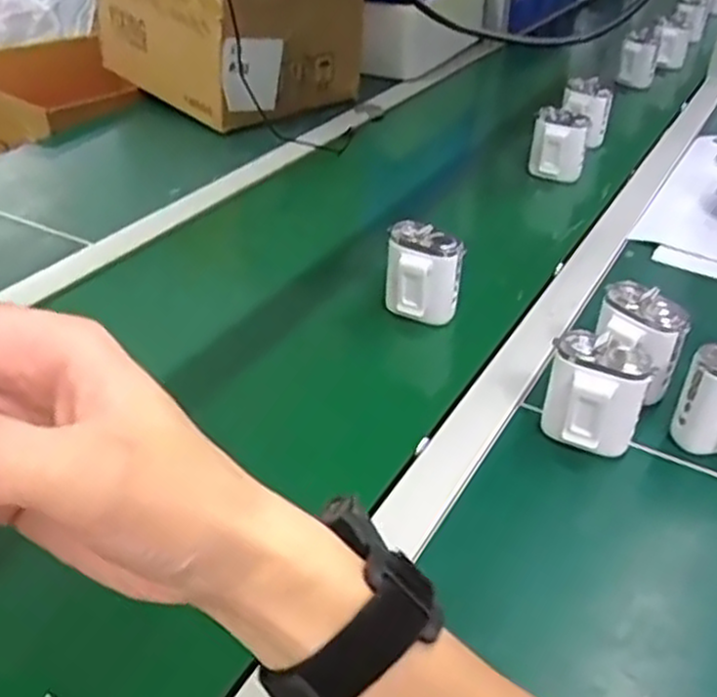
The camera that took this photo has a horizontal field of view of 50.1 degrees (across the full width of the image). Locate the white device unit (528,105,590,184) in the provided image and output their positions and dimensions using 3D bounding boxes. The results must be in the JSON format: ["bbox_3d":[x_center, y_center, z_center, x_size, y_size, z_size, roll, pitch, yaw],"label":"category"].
[{"bbox_3d":[0.264,-0.269,1.011,0.067,0.088,0.038,8,36,7],"label":"white device unit"}]

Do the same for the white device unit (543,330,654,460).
[{"bbox_3d":[0.176,0.036,0.574,0.070,0.090,0.047,18,38,20],"label":"white device unit"}]

